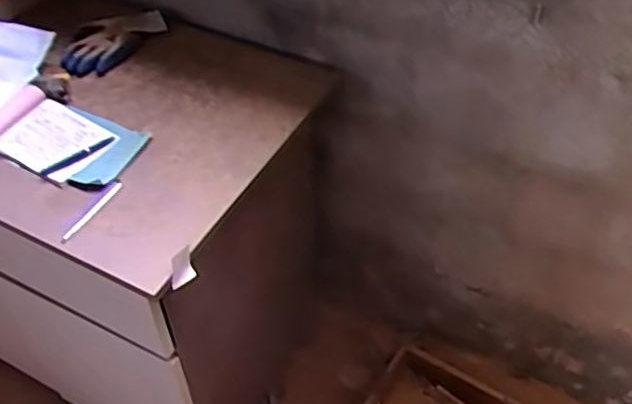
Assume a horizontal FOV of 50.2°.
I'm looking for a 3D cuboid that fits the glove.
[{"bbox_3d":[-0.389,-0.307,1.267,0.107,0.039,0.209,30,53,25],"label":"glove"}]

